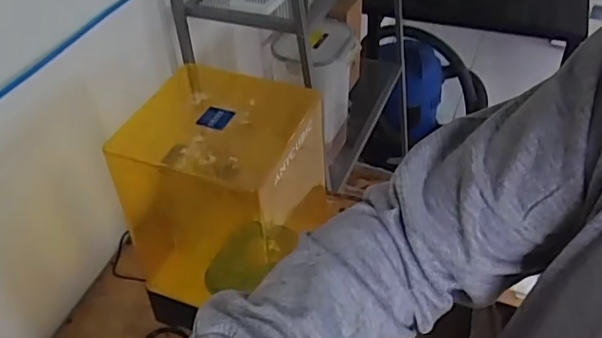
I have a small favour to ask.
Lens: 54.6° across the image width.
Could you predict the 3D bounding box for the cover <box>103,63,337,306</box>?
[{"bbox_3d":[-0.090,0.050,0.840,0.239,0.307,0.211,16,46,21],"label":"cover"}]

